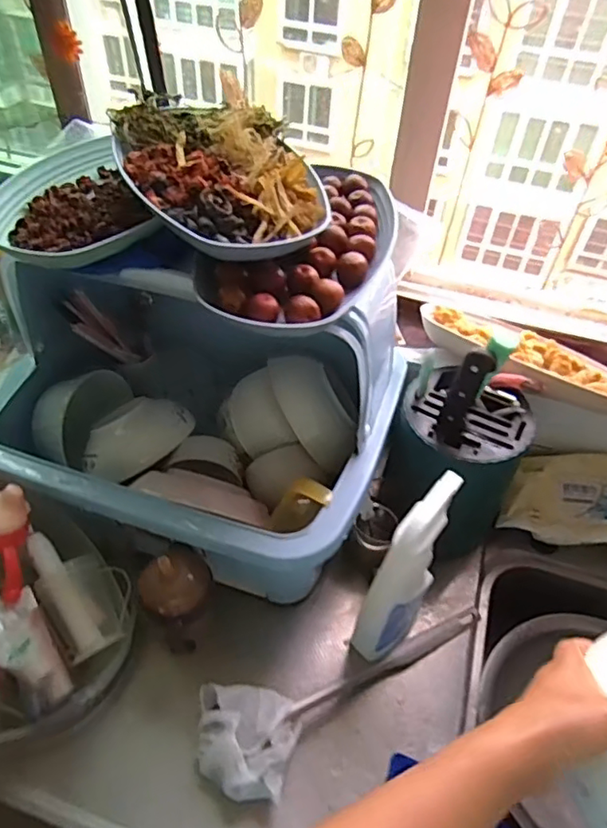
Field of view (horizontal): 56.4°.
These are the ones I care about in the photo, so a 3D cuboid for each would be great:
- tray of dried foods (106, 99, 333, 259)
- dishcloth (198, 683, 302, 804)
[{"bbox_3d":[-0.087,-0.248,0.567,0.179,0.055,0.268,-17,52,-18],"label":"tray of dried foods"},{"bbox_3d":[-0.061,0.336,0.581,0.107,0.064,0.095,8,48,4],"label":"dishcloth"}]

